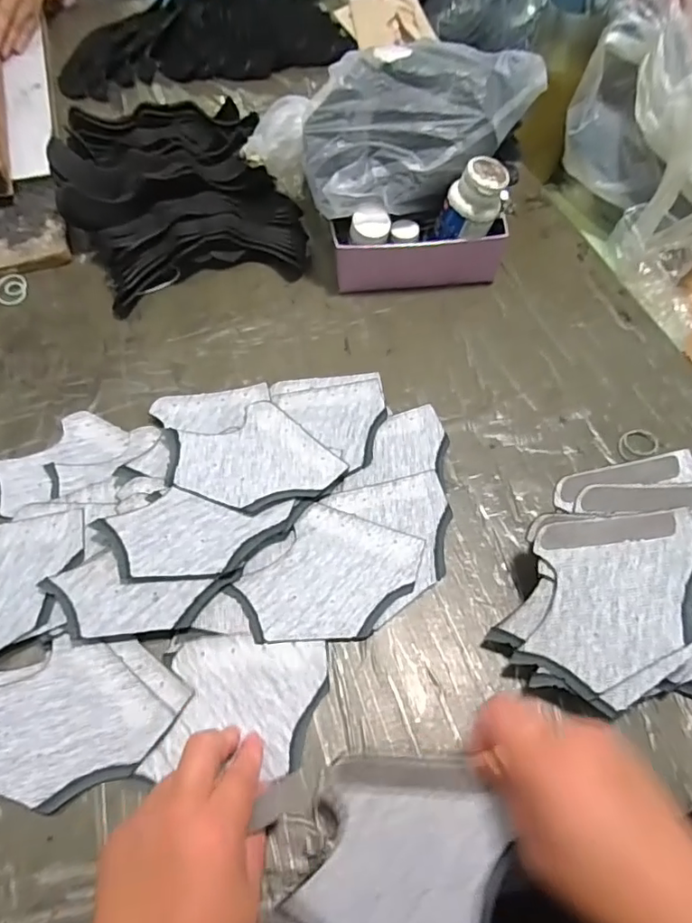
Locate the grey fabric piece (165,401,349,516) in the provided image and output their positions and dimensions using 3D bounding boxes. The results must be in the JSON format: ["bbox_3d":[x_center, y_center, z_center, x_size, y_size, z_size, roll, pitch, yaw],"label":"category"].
[{"bbox_3d":[-0.078,-0.003,0.460,0.127,0.006,0.101,-19,56,-18],"label":"grey fabric piece"}]

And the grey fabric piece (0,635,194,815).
[{"bbox_3d":[-0.185,0.168,0.370,0.141,0.013,0.097,-22,63,-14],"label":"grey fabric piece"}]

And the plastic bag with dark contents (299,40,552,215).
[{"bbox_3d":[0.069,-0.309,0.515,0.216,0.090,0.114,-6,60,-6],"label":"plastic bag with dark contents"}]

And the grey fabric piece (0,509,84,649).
[{"bbox_3d":[-0.254,0.094,0.410,0.103,0.005,0.114,-2,60,-3],"label":"grey fabric piece"}]

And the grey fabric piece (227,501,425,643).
[{"bbox_3d":[-0.013,0.084,0.420,0.129,0.011,0.096,-39,68,-21],"label":"grey fabric piece"}]

